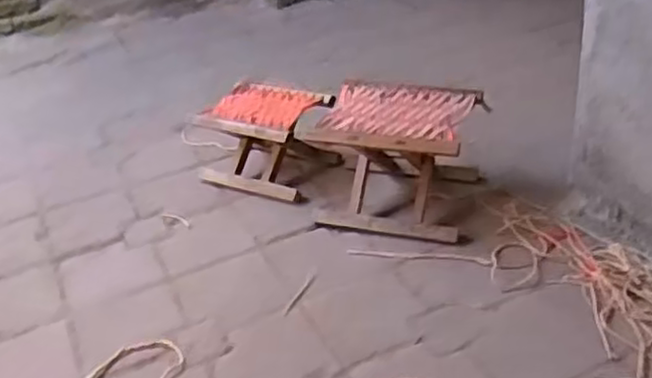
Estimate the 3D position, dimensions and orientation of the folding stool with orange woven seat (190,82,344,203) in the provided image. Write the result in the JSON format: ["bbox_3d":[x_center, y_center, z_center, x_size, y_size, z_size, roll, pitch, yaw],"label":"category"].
[{"bbox_3d":[-0.144,-0.121,1.741,0.295,0.195,0.245,14,37,27],"label":"folding stool with orange woven seat"}]

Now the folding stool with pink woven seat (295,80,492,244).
[{"bbox_3d":[0.152,-0.073,1.576,0.326,0.230,0.294,8,35,20],"label":"folding stool with pink woven seat"}]

